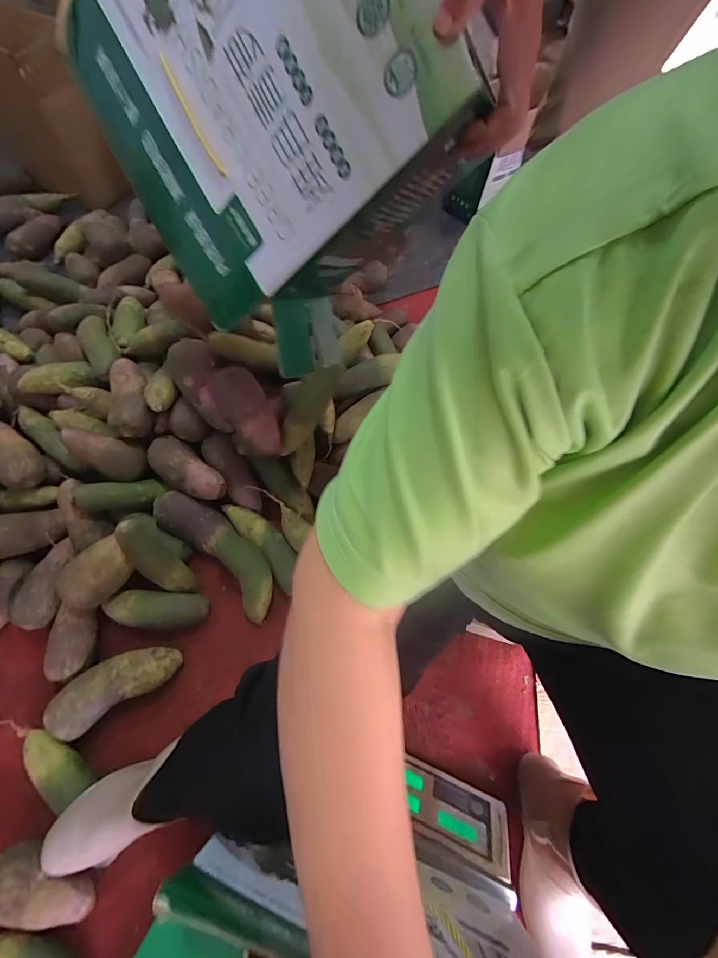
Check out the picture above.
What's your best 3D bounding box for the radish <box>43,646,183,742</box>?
[{"bbox_3d":[-0.388,0.326,0.615,0.187,0.060,0.079,-30,70,-15],"label":"radish"}]

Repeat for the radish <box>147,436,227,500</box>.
[{"bbox_3d":[-0.320,-0.015,0.713,0.154,0.055,0.068,33,68,12],"label":"radish"}]

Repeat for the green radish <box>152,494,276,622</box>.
[{"bbox_3d":[-0.253,0.121,0.692,0.278,0.065,0.090,40,70,15],"label":"green radish"}]

